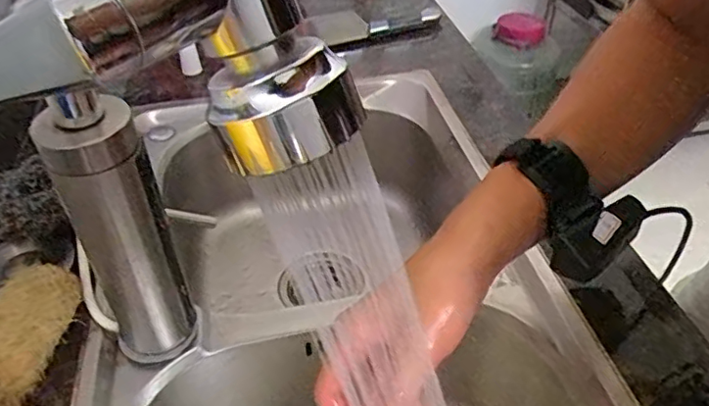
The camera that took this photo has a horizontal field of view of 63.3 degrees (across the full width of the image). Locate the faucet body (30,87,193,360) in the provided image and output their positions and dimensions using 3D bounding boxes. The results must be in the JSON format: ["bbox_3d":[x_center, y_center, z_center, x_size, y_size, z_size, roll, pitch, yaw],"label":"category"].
[{"bbox_3d":[-0.151,0.028,0.381,0.053,0.236,0.040,-22,43,-22],"label":"faucet body"}]

